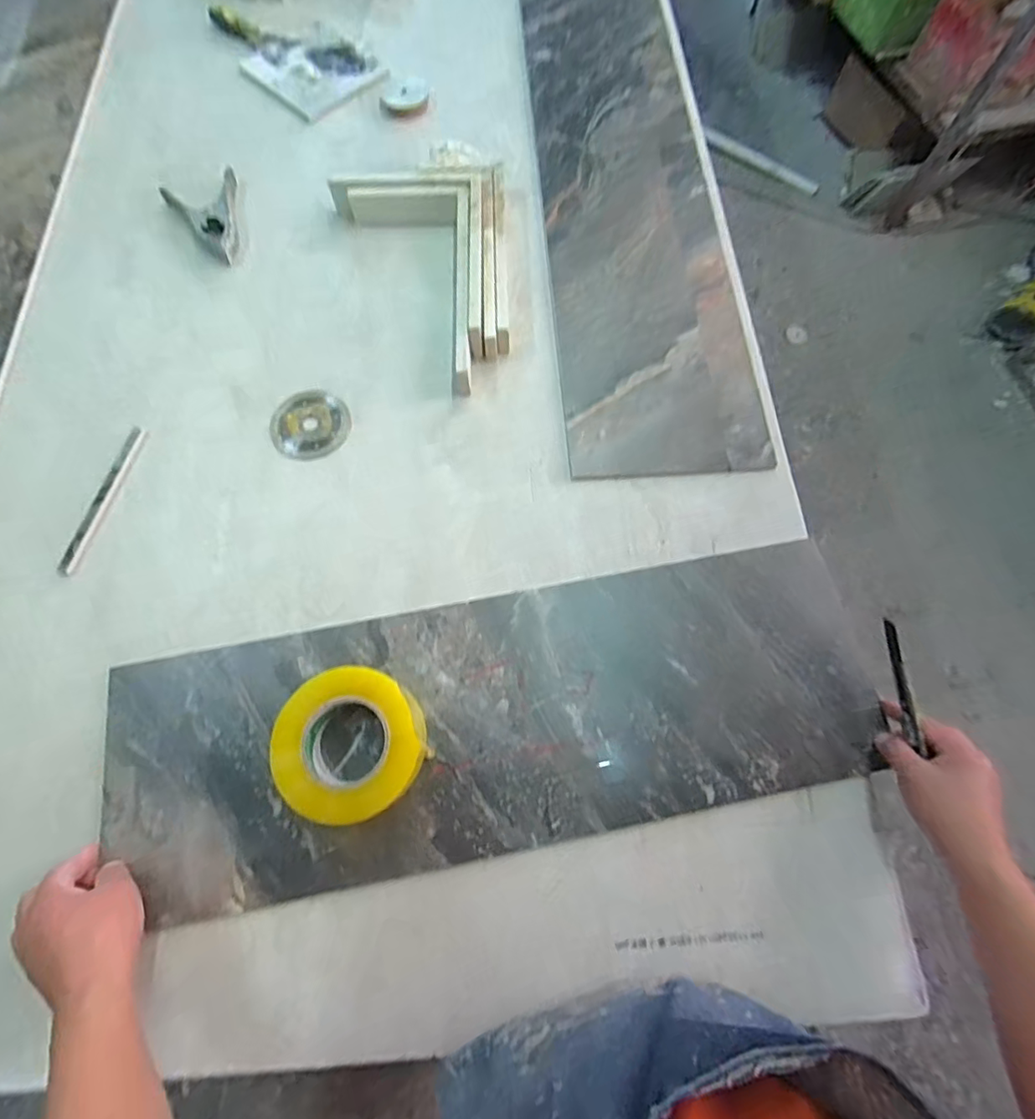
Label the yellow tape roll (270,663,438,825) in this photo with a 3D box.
[{"bbox_3d":[-0.161,0.178,0.505,0.129,0.057,0.135,0,72,0],"label":"yellow tape roll"}]

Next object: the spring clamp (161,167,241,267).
[{"bbox_3d":[-0.434,-0.488,0.739,0.102,0.023,0.154,-26,74,-8],"label":"spring clamp"}]

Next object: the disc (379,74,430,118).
[{"bbox_3d":[-0.182,-0.745,0.831,0.078,0.011,0.093,-12,72,-4],"label":"disc"}]

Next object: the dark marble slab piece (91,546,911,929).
[{"bbox_3d":[-0.014,0.163,0.541,0.781,0.013,0.252,-10,72,-4],"label":"dark marble slab piece"}]

